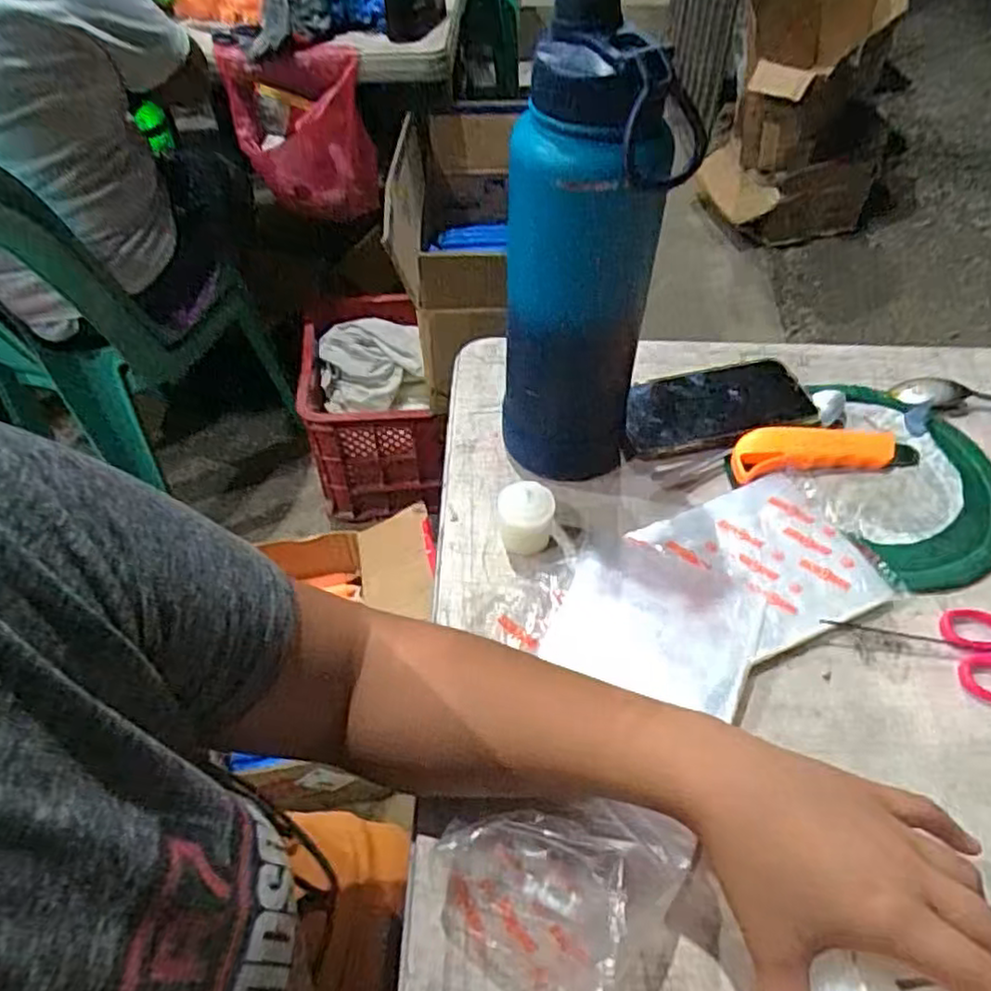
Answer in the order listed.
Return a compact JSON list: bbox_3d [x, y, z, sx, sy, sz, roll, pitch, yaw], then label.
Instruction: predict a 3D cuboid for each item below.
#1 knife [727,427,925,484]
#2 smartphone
[{"bbox_3d":[0.251,-0.035,0.526,0.152,0.021,0.041,-7,50,-4],"label":"knife"},{"bbox_3d":[0.175,-0.072,0.559,0.153,0.009,0.079,-13,57,-6],"label":"smartphone"}]

